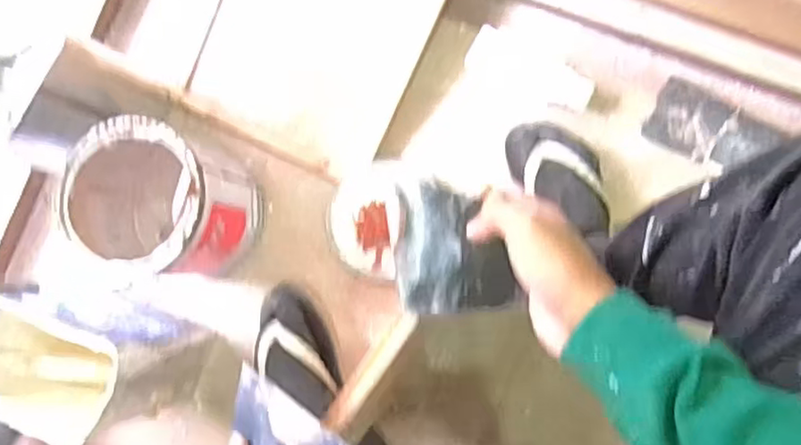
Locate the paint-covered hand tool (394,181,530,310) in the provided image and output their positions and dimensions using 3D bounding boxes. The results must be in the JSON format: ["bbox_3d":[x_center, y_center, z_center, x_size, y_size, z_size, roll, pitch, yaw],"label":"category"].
[{"bbox_3d":[0.025,0.019,0.473,0.063,0.009,0.104,-4,110,15],"label":"paint-covered hand tool"}]

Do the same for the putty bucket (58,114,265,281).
[{"bbox_3d":[-0.283,-0.020,0.772,0.178,0.183,0.174,19,89,7],"label":"putty bucket"}]

